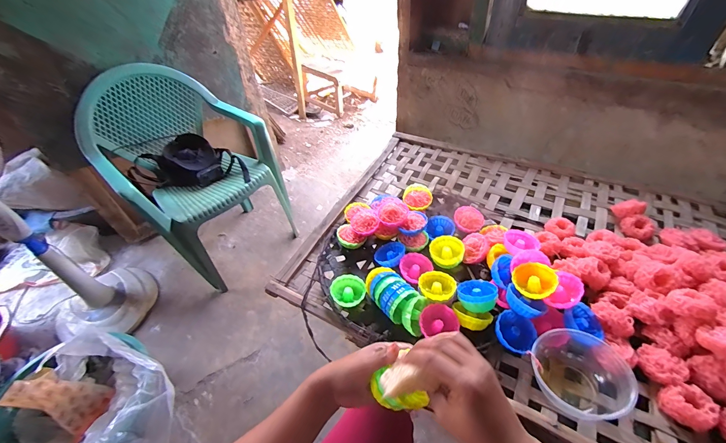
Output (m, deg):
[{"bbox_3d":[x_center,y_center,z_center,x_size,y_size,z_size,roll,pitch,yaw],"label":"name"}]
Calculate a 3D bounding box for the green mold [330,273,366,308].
[{"bbox_3d":[-0.025,0.124,0.552,0.058,0.027,0.062,-9,45,-3],"label":"green mold"}]

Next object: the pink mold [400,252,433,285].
[{"bbox_3d":[0.098,0.086,0.591,0.061,0.023,0.052,-33,74,-19],"label":"pink mold"}]

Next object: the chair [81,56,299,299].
[{"bbox_3d":[-0.694,-0.208,1.302,0.521,0.662,0.545,30,55,30],"label":"chair"}]

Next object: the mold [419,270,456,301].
[{"bbox_3d":[0.126,0.114,0.533,0.060,0.031,0.062,-3,45,3],"label":"mold"}]

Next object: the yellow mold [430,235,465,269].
[{"bbox_3d":[0.156,0.057,0.586,0.057,0.030,0.059,-3,45,3],"label":"yellow mold"}]

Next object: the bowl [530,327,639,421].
[{"bbox_3d":[0.291,0.198,0.421,0.111,0.048,0.114,-3,45,3],"label":"bowl"}]

